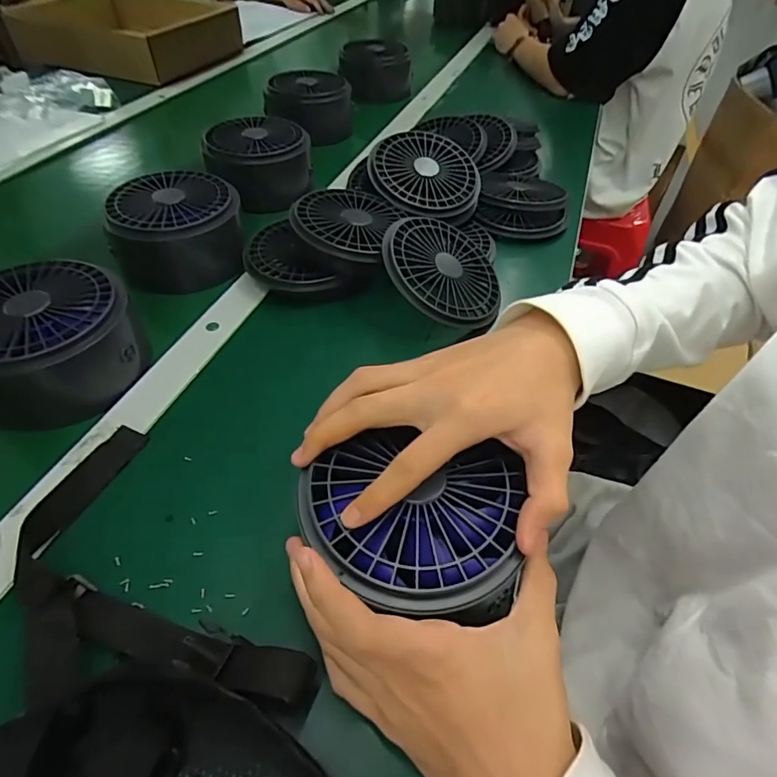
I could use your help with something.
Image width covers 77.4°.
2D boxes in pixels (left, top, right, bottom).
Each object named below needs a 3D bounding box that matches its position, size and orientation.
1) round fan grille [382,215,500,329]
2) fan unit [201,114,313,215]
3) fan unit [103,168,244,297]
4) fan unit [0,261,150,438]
[{"bbox_3d":[0.058,-0.118,0.487,0.127,0.014,0.126,14,58,-23],"label":"round fan grille"},{"bbox_3d":[-0.163,-0.282,0.617,0.129,0.083,0.116,-9,49,-13],"label":"fan unit"},{"bbox_3d":[-0.219,-0.167,0.516,0.120,0.082,0.114,-5,48,-9],"label":"fan unit"},{"bbox_3d":[-0.278,-0.041,0.400,0.131,0.075,0.111,-27,55,-26],"label":"fan unit"}]

